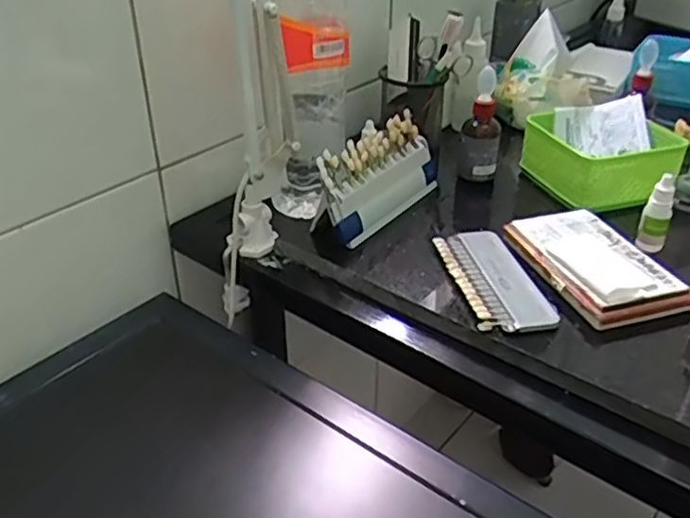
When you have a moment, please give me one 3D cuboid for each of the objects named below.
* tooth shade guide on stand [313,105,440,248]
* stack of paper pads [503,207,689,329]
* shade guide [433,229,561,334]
[{"bbox_3d":[0.038,-0.083,0.678,0.041,0.088,0.176,24,40,31],"label":"tooth shade guide on stand"},{"bbox_3d":[0.223,0.001,0.592,0.098,0.022,0.149,-9,35,-14],"label":"stack of paper pads"},{"bbox_3d":[0.128,0.016,0.589,0.064,0.009,0.150,-6,34,-10],"label":"shade guide"}]

